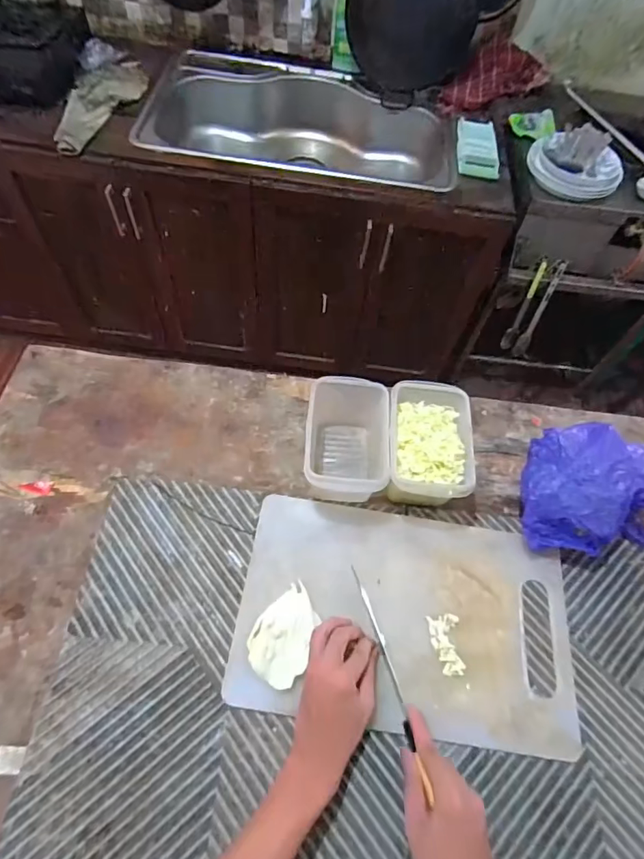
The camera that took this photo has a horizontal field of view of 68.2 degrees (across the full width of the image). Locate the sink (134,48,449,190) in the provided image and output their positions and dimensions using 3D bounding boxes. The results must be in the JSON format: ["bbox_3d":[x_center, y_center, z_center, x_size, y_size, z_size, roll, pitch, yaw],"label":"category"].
[{"bbox_3d":[-0.055,-0.816,1.387,0.840,0.234,0.463,13,60,3],"label":"sink"}]

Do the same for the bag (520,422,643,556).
[{"bbox_3d":[0.338,0.070,0.605,0.179,0.146,0.150,-8,61,-9],"label":"bag"}]

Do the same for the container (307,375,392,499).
[{"bbox_3d":[0.033,0.021,0.651,0.106,0.101,0.163,6,60,0],"label":"container"}]

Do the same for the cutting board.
[{"bbox_3d":[0.102,0.222,0.579,0.396,0.016,0.247,9,60,1],"label":"cutting board"}]

